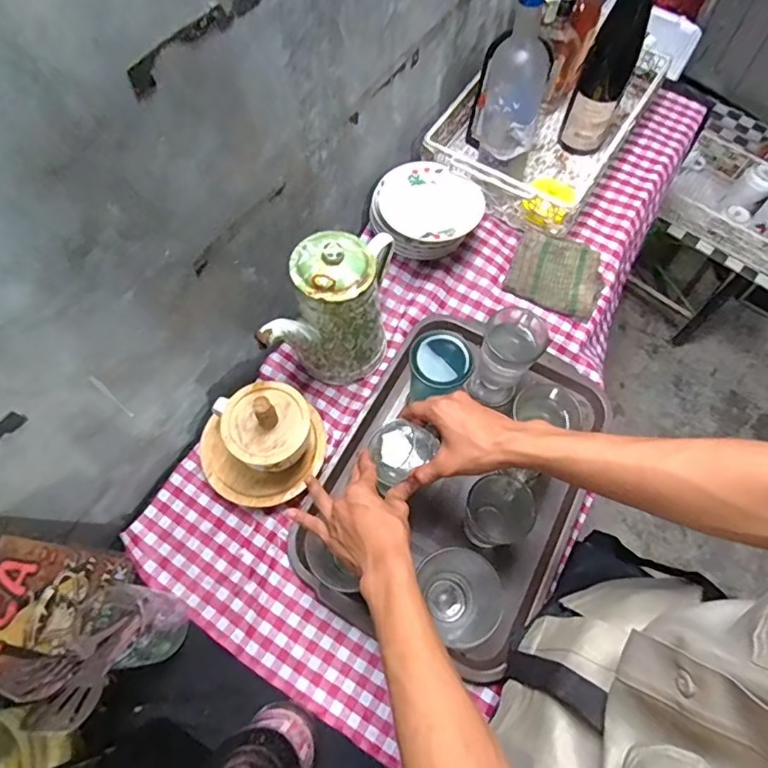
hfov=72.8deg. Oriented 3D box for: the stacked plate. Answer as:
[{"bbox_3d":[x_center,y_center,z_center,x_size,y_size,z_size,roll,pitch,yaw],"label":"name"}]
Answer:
[{"bbox_3d":[0.061,-0.243,0.767,0.150,0.073,0.140,1,65,-2],"label":"stacked plate"}]

